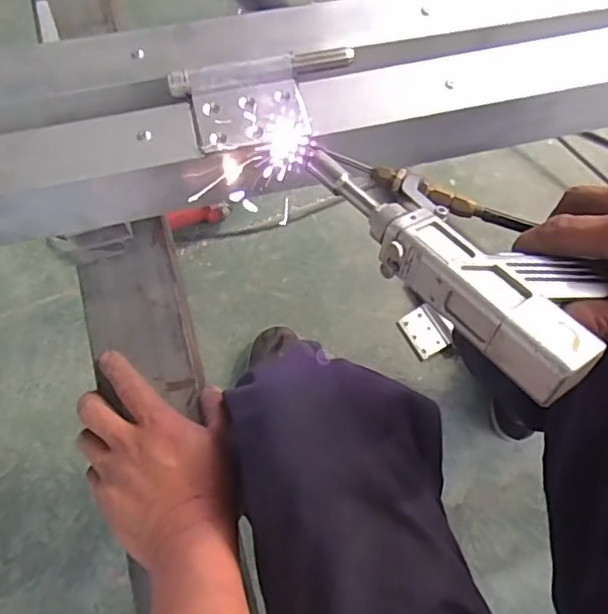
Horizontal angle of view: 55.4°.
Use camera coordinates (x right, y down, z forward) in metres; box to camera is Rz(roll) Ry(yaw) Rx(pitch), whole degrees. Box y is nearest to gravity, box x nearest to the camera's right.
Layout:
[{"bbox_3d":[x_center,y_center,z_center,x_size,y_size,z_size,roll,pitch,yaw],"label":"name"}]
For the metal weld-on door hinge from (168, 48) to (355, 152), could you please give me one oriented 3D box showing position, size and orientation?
[{"bbox_3d":[-0.027,-0.157,0.429,0.137,0.011,0.077,-12,72,-6],"label":"metal weld-on door hinge"}]

